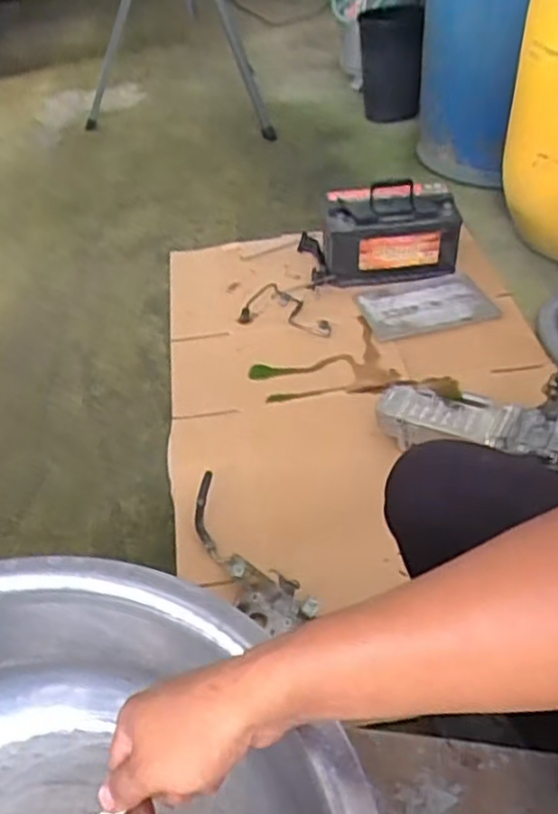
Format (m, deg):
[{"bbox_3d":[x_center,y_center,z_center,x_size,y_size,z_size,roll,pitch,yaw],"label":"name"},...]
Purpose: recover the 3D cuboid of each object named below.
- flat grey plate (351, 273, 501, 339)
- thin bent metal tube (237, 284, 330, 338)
[{"bbox_3d":[0.341,-0.235,1.668,0.295,0.013,0.201,-12,45,-7],"label":"flat grey plate"},{"bbox_3d":[0.034,-0.225,1.665,0.224,0.034,0.150,16,45,19],"label":"thin bent metal tube"}]

